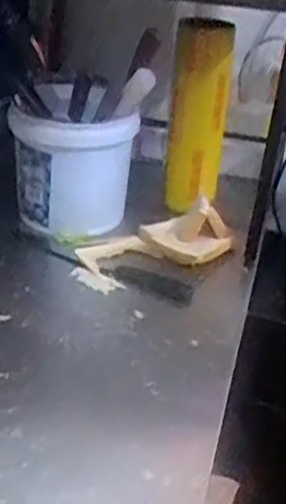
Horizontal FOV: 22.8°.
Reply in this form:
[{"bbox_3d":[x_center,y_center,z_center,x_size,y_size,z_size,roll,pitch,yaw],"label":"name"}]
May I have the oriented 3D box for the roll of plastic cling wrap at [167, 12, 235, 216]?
[{"bbox_3d":[0.090,-0.216,1.141,0.095,0.301,0.100,8,29,3],"label":"roll of plastic cling wrap"}]

